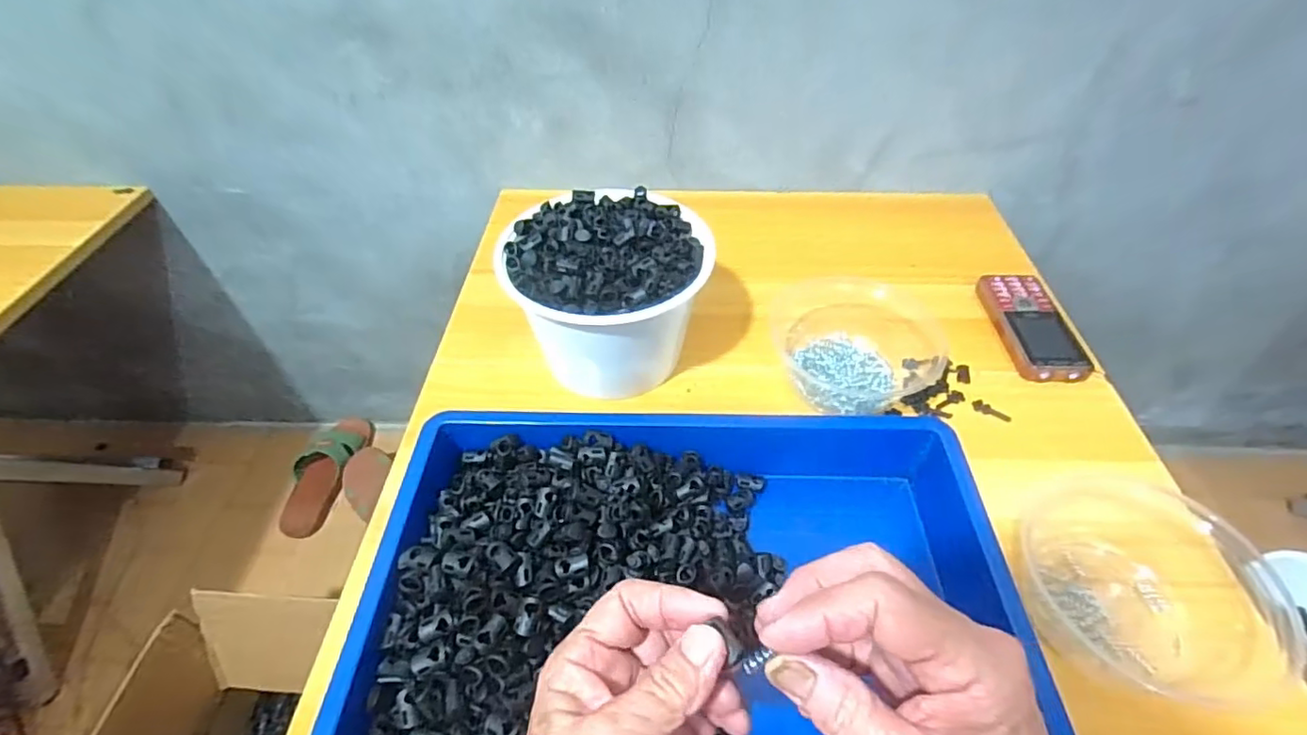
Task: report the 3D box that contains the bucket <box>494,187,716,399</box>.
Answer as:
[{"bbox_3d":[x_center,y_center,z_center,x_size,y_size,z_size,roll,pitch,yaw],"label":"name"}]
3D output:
[{"bbox_3d":[-0.038,-0.061,0.503,0.159,0.123,0.154,0,48,0],"label":"bucket"}]

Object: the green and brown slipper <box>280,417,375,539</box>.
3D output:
[{"bbox_3d":[-0.569,0.176,1.035,0.093,0.077,0.239,3,48,3],"label":"green and brown slipper"}]

